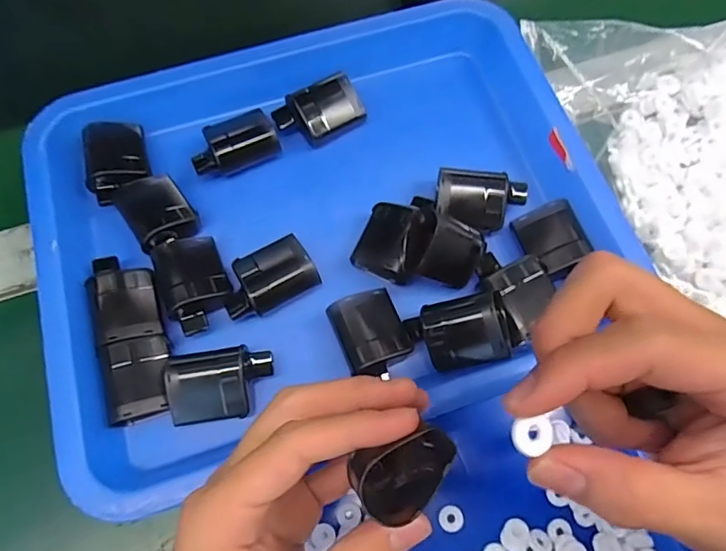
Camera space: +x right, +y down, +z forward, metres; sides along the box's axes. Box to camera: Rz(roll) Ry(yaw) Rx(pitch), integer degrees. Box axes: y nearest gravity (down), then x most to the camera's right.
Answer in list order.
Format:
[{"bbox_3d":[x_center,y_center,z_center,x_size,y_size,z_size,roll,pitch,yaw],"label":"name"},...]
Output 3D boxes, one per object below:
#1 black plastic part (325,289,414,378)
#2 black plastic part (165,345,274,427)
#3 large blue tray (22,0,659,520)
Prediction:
[{"bbox_3d":[0.005,0.034,0.296,0.039,0.028,0.046,-22,71,-7],"label":"black plastic part"},{"bbox_3d":[-0.076,0.060,0.284,0.054,0.030,0.037,-11,70,-4],"label":"black plastic part"},{"bbox_3d":[-0.026,-0.042,0.330,0.328,0.055,0.279,-17,71,-6],"label":"large blue tray"}]

